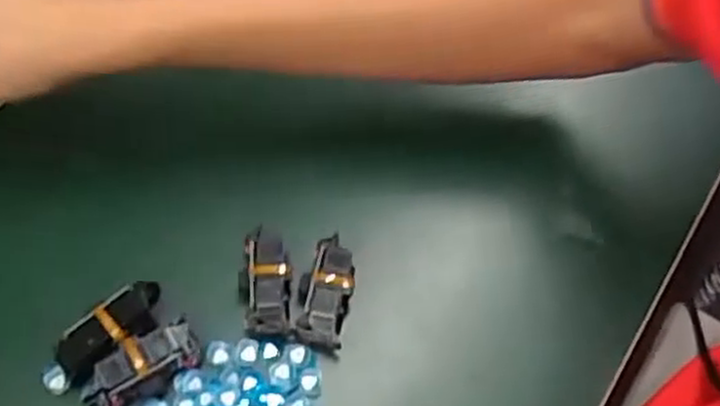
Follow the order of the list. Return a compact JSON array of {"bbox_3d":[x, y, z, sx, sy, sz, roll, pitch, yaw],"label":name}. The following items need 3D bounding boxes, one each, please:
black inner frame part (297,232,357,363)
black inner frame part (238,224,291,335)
[{"bbox_3d":[-0.017,0.043,0.360,0.025,0.015,0.054,12,60,4],"label":"black inner frame part"},{"bbox_3d":[-0.046,0.037,0.361,0.025,0.019,0.051,-1,60,-3],"label":"black inner frame part"}]

